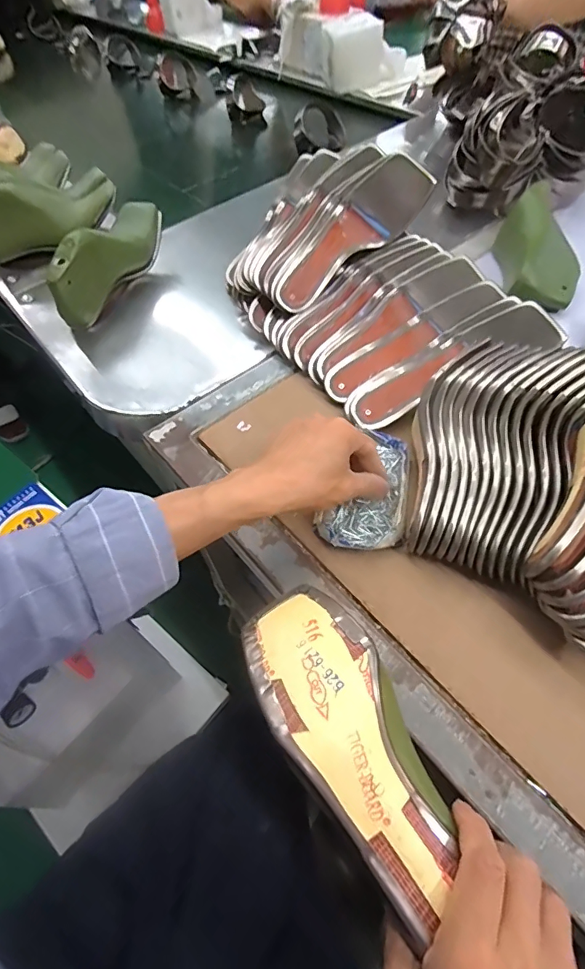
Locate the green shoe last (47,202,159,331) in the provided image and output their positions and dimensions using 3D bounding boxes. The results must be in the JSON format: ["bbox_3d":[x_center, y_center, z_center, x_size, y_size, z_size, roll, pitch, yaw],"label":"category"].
[{"bbox_3d":[-0.250,-0.311,0.653,0.060,0.110,0.219,8,56,10],"label":"green shoe last"}]

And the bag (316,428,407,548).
[{"bbox_3d":[0.079,0.003,0.433,0.069,0.023,0.134,23,59,16],"label":"bag"}]

